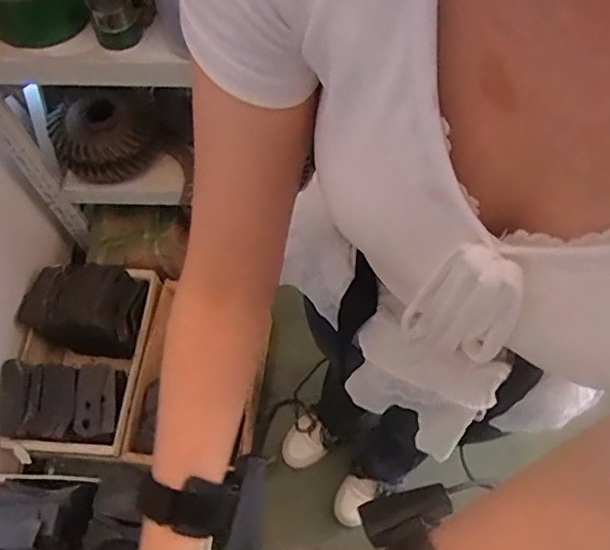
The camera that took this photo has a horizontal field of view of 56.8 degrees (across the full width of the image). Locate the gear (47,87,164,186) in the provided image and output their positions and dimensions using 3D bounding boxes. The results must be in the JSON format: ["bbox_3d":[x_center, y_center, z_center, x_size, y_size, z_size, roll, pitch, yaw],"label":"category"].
[{"bbox_3d":[-0.399,-0.287,1.128,0.203,0.126,0.153,-36,70,-15],"label":"gear"}]

